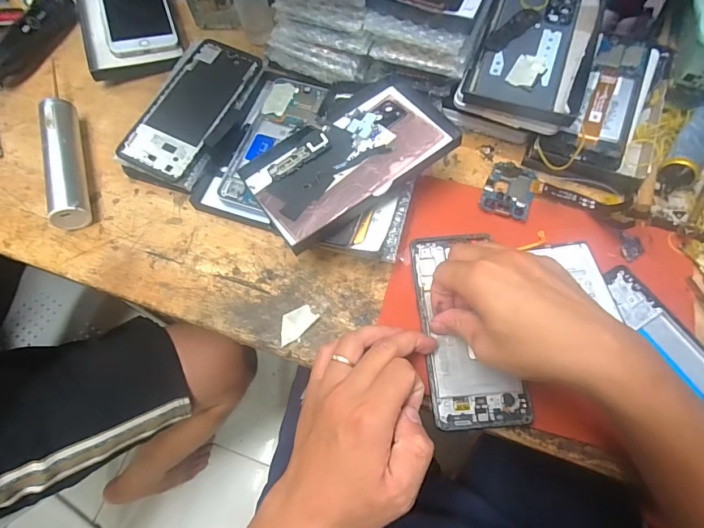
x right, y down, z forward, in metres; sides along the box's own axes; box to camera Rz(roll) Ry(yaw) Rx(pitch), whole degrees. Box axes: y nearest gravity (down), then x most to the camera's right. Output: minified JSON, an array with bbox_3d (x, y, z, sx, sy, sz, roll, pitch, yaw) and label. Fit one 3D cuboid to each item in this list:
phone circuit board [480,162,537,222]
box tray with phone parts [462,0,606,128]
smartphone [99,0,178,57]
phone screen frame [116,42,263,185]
[{"bbox_3d":[0.154,-0.073,0.396,0.045,0.006,0.065,18,62,11],"label":"phone circuit board"},{"bbox_3d":[0.182,-0.221,0.394,0.102,0.019,0.188,20,70,9],"label":"box tray with phone parts"},{"bbox_3d":[-0.262,-0.307,0.489,0.074,0.012,0.136,-16,73,-15],"label":"smartphone"},{"bbox_3d":[-0.161,-0.160,0.410,0.085,0.012,0.161,21,73,5],"label":"phone screen frame"}]

